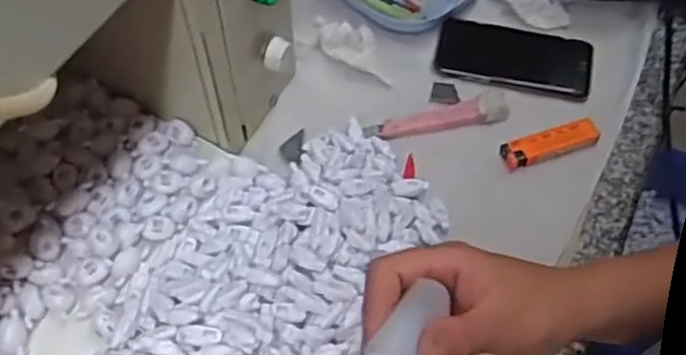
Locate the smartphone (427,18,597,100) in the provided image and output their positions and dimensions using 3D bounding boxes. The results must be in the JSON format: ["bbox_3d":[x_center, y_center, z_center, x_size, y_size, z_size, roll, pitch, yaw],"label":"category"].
[{"bbox_3d":[0.153,-0.109,0.629,0.139,0.009,0.068,9,58,5],"label":"smartphone"}]

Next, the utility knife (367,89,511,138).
[{"bbox_3d":[0.079,-0.050,0.584,0.120,0.014,0.028,-13,59,-10],"label":"utility knife"}]

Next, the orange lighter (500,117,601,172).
[{"bbox_3d":[0.171,-0.029,0.575,0.080,0.012,0.024,-17,59,-11],"label":"orange lighter"}]

